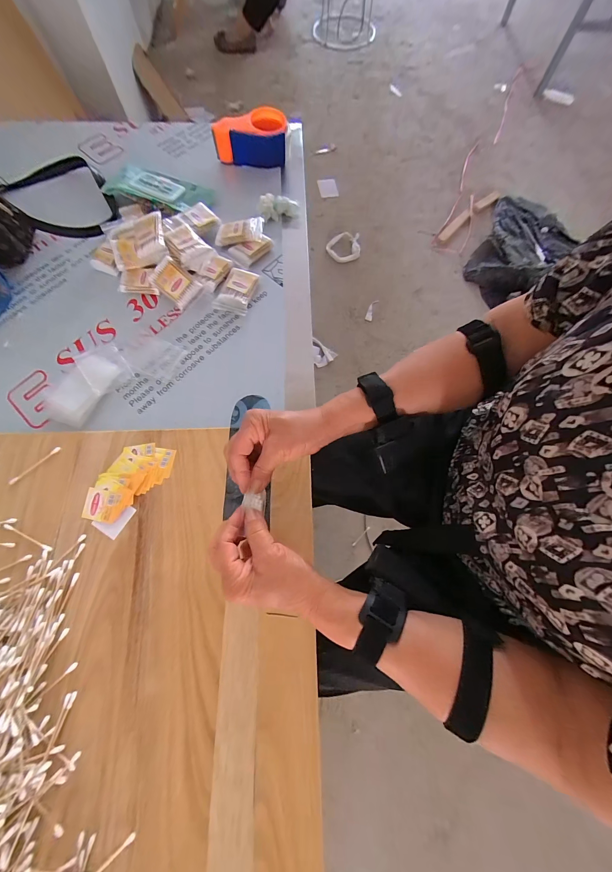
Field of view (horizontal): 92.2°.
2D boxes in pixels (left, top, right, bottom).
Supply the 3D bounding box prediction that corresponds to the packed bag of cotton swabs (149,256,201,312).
[{"bbox_3d":[-0.235,-0.276,0.533,0.076,0.007,0.057,39,98,-15],"label":"packed bag of cotton swabs"}]

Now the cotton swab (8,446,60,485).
[{"bbox_3d":[-0.367,0.040,0.397,0.072,0.004,0.007,-42,76,-14],"label":"cotton swab"}]

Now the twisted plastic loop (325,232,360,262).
[{"bbox_3d":[0.156,-0.797,1.231,0.131,0.035,0.145,-1,71,-1],"label":"twisted plastic loop"}]

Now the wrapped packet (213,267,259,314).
[{"bbox_3d":[-0.130,-0.271,0.550,0.063,0.020,0.088,16,73,5],"label":"wrapped packet"}]

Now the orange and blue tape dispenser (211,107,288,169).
[{"bbox_3d":[-0.119,-0.654,0.650,0.161,0.068,0.077,-13,73,-4],"label":"orange and blue tape dispenser"}]

